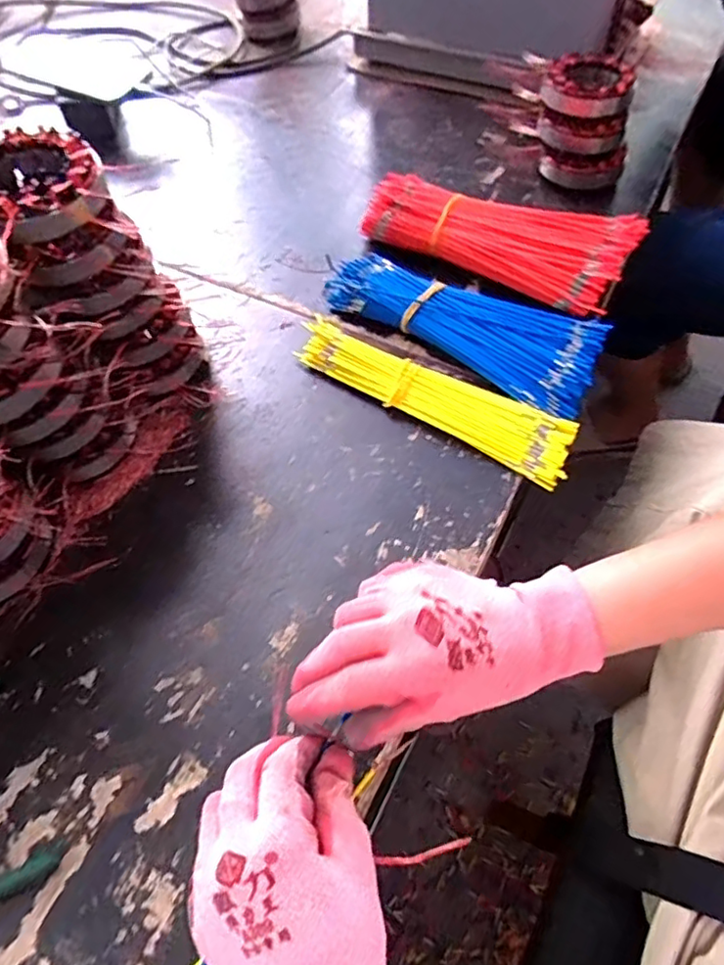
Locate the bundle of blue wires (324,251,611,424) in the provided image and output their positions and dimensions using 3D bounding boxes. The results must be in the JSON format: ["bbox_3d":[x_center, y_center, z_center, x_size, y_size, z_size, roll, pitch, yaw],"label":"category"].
[{"bbox_3d":[0.089,-0.142,0.536,0.243,0.034,0.085,32,63,19],"label":"bundle of blue wires"}]

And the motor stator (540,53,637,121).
[{"bbox_3d":[0.225,-0.400,0.612,0.083,0.029,0.087,15,58,12],"label":"motor stator"}]

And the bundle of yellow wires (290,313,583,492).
[{"bbox_3d":[0.058,-0.074,0.503,0.239,0.021,0.056,29,62,18],"label":"bundle of yellow wires"}]

